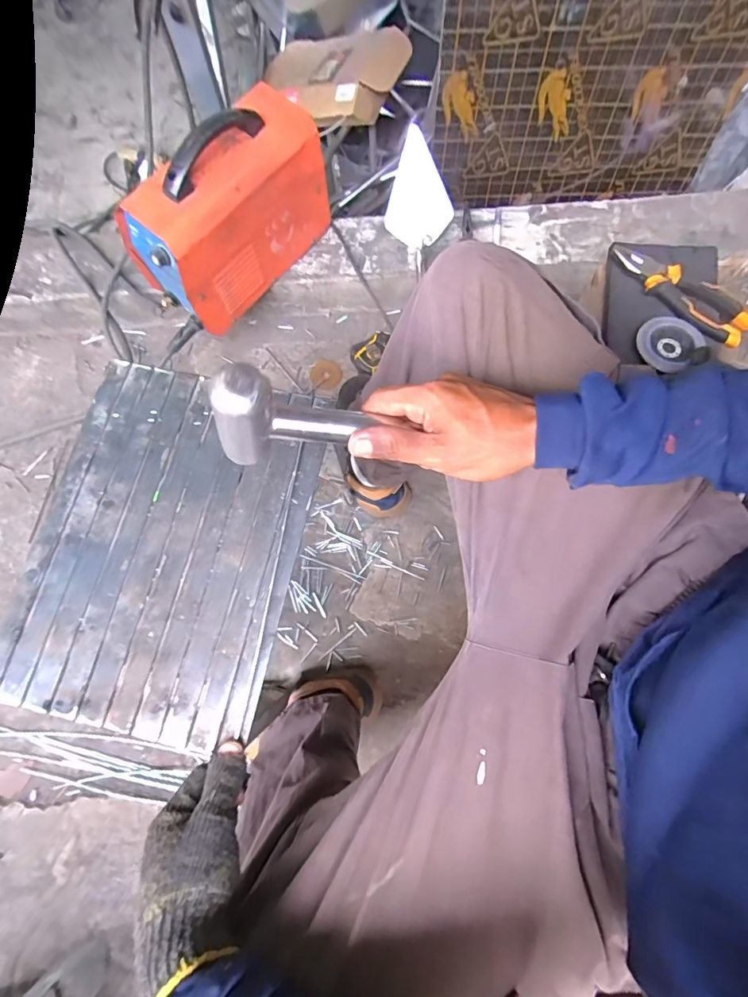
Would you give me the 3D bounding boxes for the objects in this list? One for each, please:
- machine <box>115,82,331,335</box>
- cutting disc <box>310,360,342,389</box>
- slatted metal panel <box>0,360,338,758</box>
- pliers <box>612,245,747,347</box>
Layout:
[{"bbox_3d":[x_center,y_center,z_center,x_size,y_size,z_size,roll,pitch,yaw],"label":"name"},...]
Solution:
[{"bbox_3d":[-0.236,-0.477,0.750,0.329,0.224,0.146,-44,79,-11],"label":"machine"},{"bbox_3d":[-0.097,-0.253,0.920,0.064,0.011,0.064,0,78,0],"label":"cutting disc"},{"bbox_3d":[-0.200,0.037,0.436,0.247,0.009,0.339,12,76,4],"label":"slatted metal panel"},{"bbox_3d":[0.393,-0.265,0.578,0.193,0.022,0.055,44,79,11],"label":"pliers"}]

